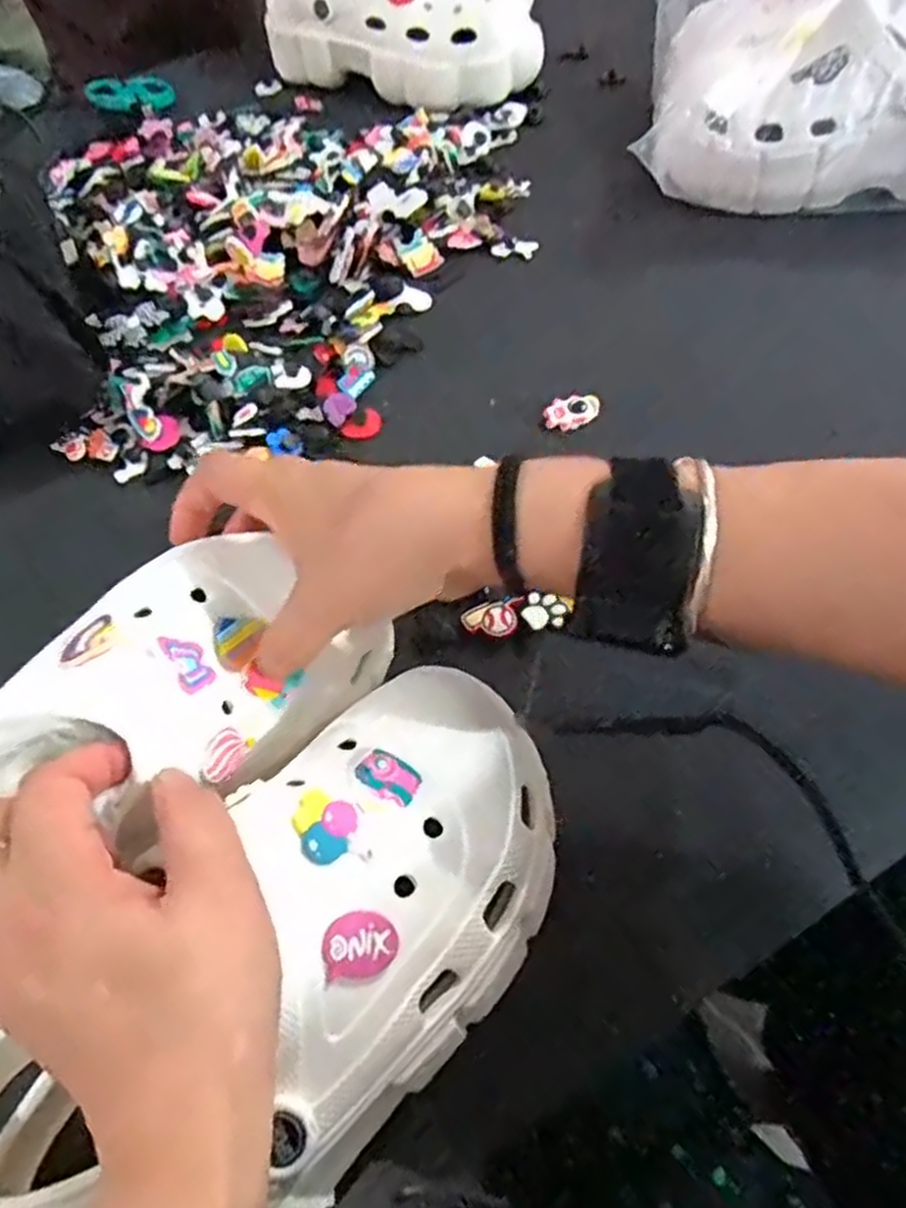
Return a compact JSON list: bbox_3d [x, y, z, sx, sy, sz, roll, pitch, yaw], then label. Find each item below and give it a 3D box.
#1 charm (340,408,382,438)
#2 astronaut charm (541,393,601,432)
[{"bbox_3d":[-0.059,-0.117,0.502,0.026,0.010,0.016,-29,60,-14],"label":"charm"},{"bbox_3d":[0.077,-0.123,0.488,0.035,0.010,0.022,-16,58,-6],"label":"astronaut charm"}]

